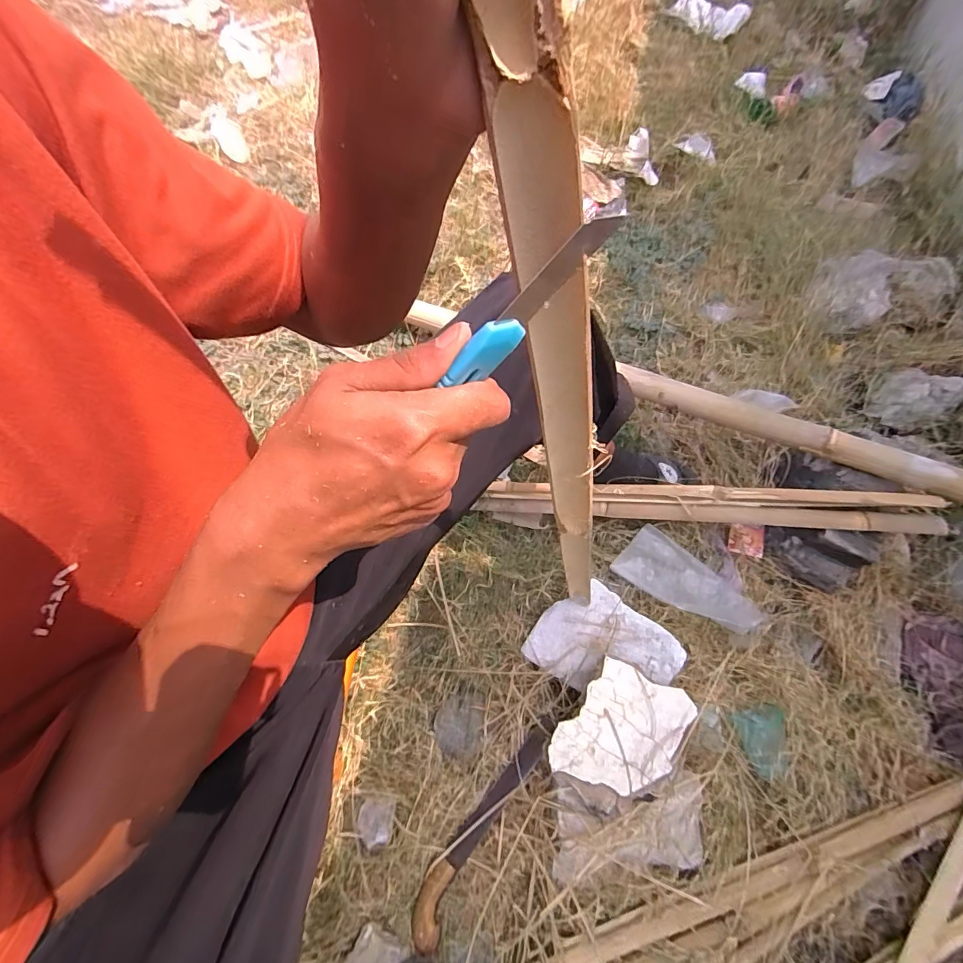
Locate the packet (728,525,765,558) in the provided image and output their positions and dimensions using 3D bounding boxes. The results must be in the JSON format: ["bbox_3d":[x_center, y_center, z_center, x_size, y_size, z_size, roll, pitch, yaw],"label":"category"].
[{"bbox_3d":[0.453,0.100,0.759,0.060,0.004,0.055,13,67,1],"label":"packet"}]

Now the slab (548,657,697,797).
[{"bbox_3d":[0.176,0.311,0.552,0.132,0.014,0.156,33,69,10],"label":"slab"}]

